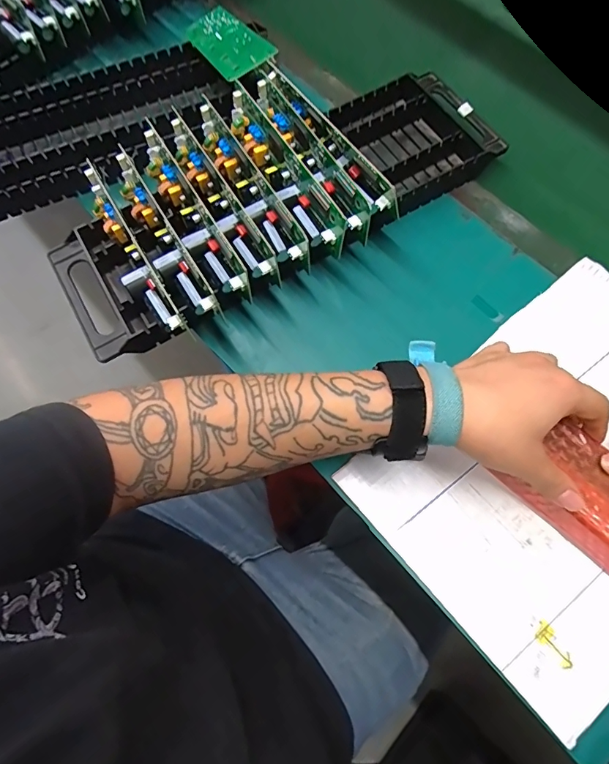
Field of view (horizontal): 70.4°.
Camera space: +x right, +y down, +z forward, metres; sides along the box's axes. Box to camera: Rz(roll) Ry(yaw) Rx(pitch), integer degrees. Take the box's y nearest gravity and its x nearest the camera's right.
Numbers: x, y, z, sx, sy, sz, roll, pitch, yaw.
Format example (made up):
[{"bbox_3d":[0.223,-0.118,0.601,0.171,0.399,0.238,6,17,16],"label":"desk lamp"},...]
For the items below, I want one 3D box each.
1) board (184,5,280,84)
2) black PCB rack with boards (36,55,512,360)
[{"bbox_3d":[-0.085,-0.373,0.475,0.056,0.009,0.181,-32,56,3],"label":"board"},{"bbox_3d":[-0.025,-0.205,0.426,0.467,0.079,0.212,-31,72,-11],"label":"black PCB rack with boards"}]

